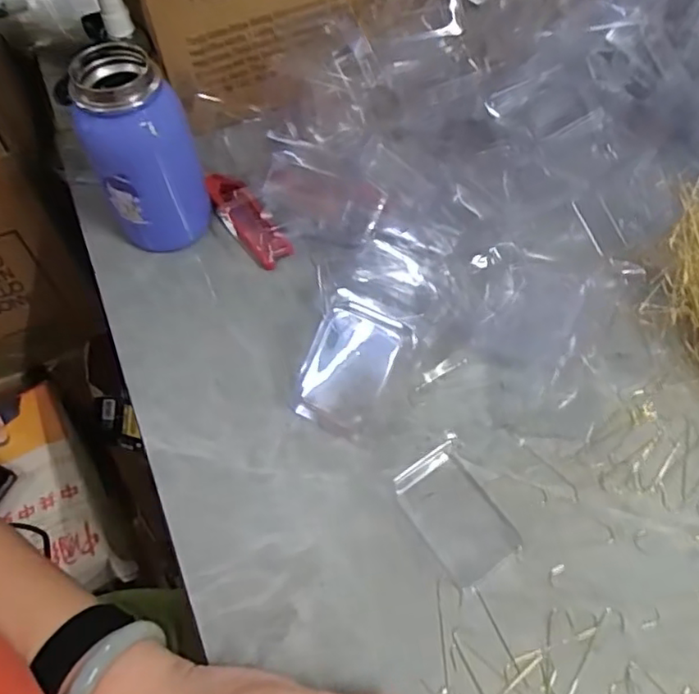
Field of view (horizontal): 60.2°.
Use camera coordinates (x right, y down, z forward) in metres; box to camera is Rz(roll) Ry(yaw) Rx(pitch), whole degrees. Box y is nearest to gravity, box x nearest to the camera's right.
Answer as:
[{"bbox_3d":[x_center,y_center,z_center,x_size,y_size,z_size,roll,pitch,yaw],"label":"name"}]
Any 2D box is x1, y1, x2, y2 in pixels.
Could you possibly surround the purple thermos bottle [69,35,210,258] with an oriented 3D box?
[{"bbox_3d":[-0.152,-0.136,0.447,0.074,0.141,0.064,-31,64,-15],"label":"purple thermos bottle"}]

